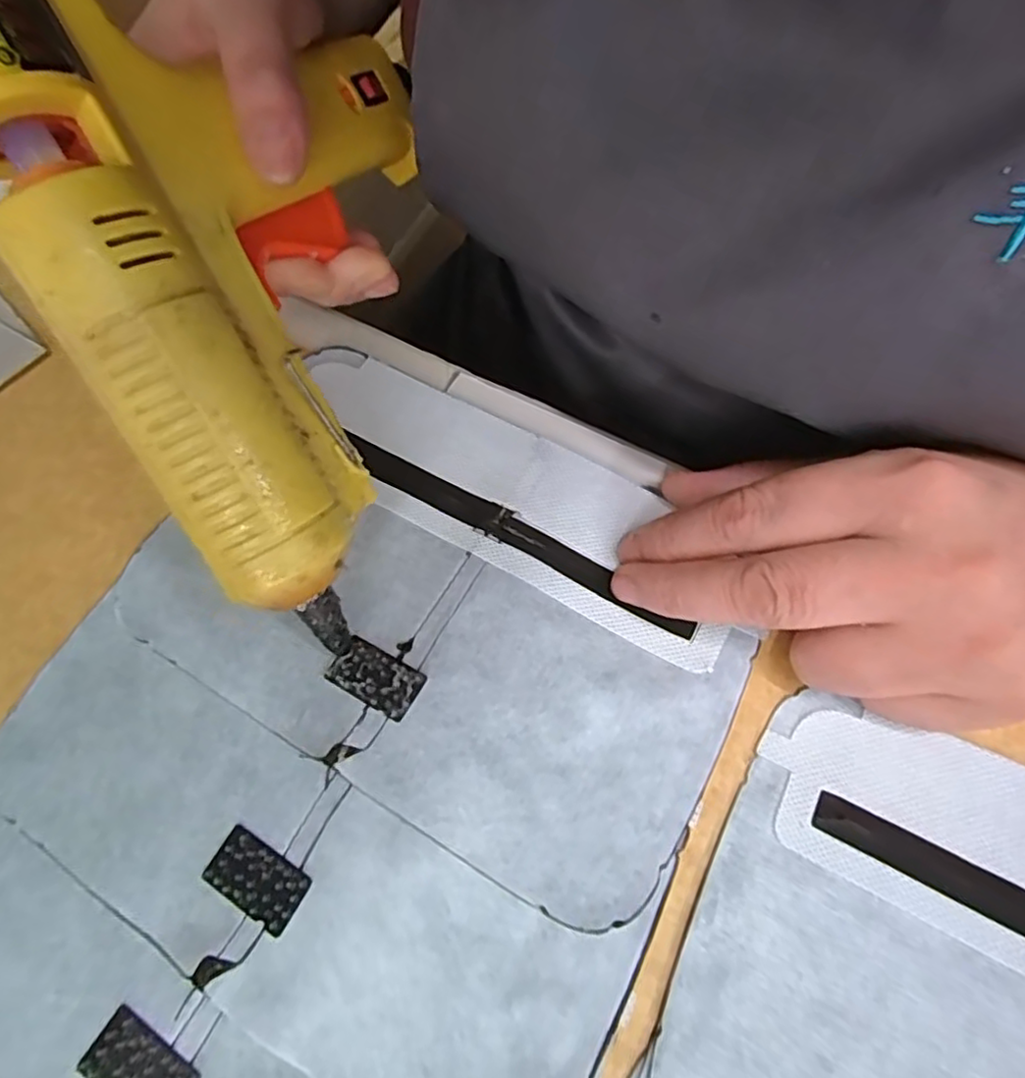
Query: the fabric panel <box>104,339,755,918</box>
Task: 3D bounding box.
[{"bbox_3d":[-0.019,0.017,0.211,0.185,0.006,0.128,29,68,13],"label":"fabric panel"}]

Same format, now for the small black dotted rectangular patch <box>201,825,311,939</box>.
[{"bbox_3d":[-0.071,0.093,0.176,0.029,0.004,0.016,27,69,14],"label":"small black dotted rectangular patch"}]

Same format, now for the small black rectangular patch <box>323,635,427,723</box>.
[{"bbox_3d":[-0.042,0.042,0.197,0.028,0.004,0.016,26,69,13],"label":"small black rectangular patch"}]

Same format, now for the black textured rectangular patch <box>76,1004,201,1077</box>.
[{"bbox_3d":[-0.095,0.135,0.162,0.029,0.004,0.016,29,70,14],"label":"black textured rectangular patch"}]

